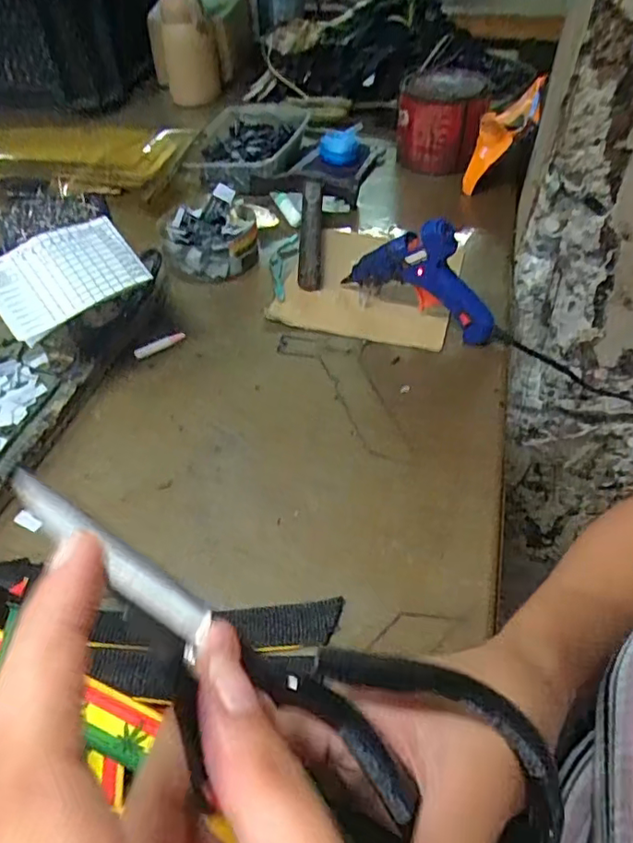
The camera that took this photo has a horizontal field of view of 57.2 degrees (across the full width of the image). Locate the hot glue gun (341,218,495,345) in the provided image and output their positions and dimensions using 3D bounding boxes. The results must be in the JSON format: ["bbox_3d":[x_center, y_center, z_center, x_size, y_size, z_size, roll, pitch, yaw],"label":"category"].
[{"bbox_3d":[0.087,-0.127,0.489,0.144,0.092,0.026,30,56,27],"label":"hot glue gun"}]

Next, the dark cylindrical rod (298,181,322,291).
[{"bbox_3d":[-0.005,-0.196,0.591,0.021,0.027,0.182,-1,48,2],"label":"dark cylindrical rod"}]

